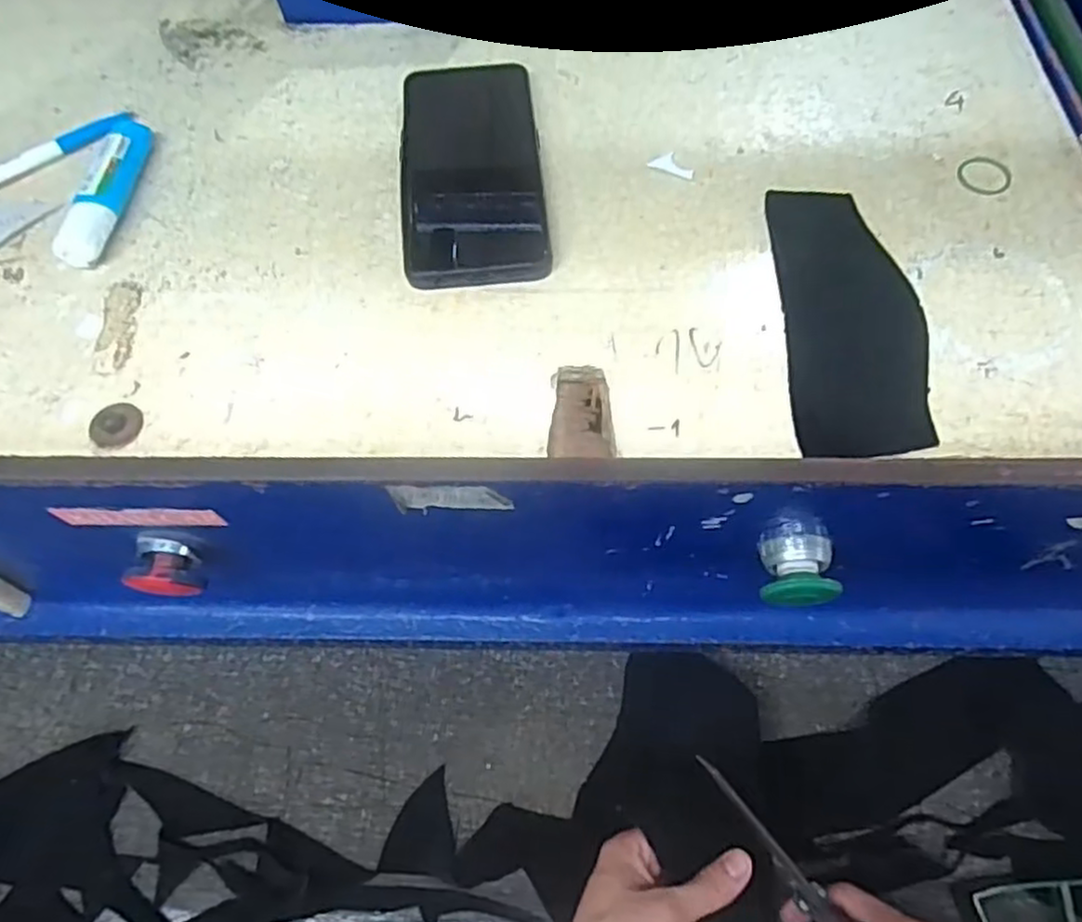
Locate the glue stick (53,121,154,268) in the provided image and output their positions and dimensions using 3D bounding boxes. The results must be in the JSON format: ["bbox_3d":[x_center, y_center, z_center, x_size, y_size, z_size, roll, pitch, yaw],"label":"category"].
[{"bbox_3d":[-0.237,-0.149,0.393,0.022,0.020,0.103,4,63,5],"label":"glue stick"}]

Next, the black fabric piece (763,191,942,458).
[{"bbox_3d":[0.152,-0.074,0.352,0.064,0.004,0.157,1,63,3],"label":"black fabric piece"}]

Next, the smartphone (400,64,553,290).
[{"bbox_3d":[-0.038,-0.163,0.399,0.076,0.015,0.159,-5,62,0],"label":"smartphone"}]

